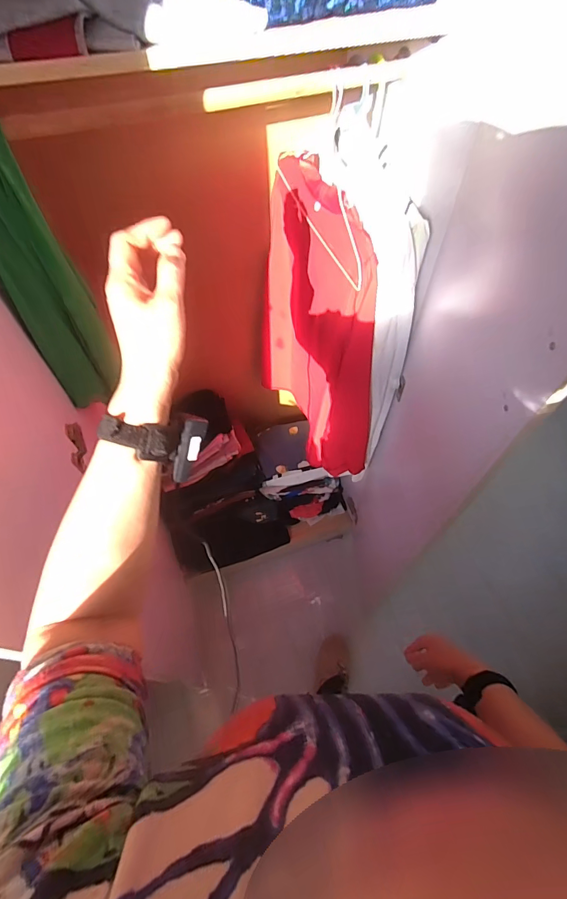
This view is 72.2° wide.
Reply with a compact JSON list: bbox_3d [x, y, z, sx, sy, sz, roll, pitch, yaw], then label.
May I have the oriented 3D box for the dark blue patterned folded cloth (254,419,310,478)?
[{"bbox_3d":[-0.001,-0.011,1.422,0.201,0.051,0.202,-12,58,-7],"label":"dark blue patterned folded cloth"}]

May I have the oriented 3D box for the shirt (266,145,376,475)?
[{"bbox_3d":[0.071,-0.267,0.922,0.106,0.601,0.464,-19,59,-11],"label":"shirt"}]

